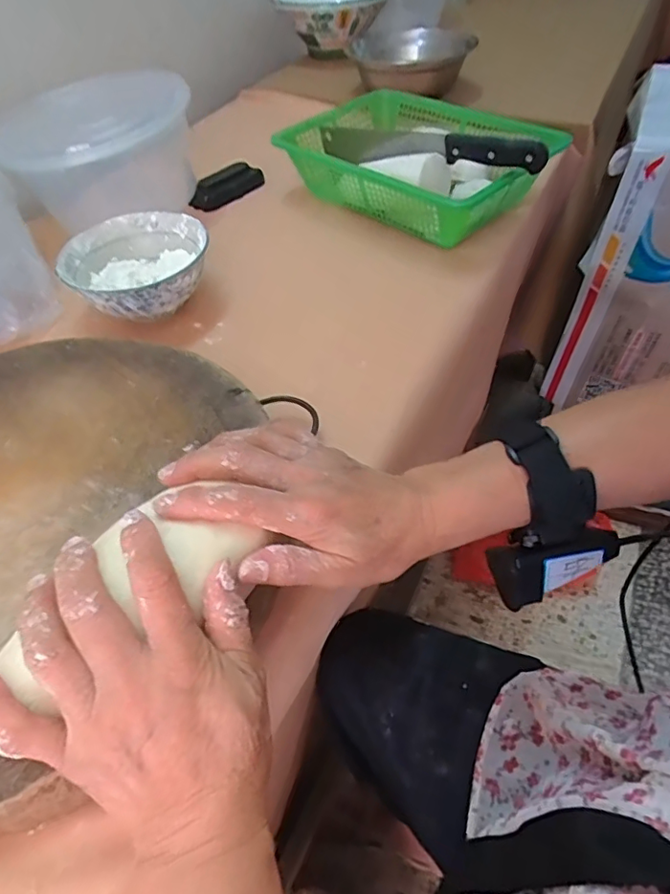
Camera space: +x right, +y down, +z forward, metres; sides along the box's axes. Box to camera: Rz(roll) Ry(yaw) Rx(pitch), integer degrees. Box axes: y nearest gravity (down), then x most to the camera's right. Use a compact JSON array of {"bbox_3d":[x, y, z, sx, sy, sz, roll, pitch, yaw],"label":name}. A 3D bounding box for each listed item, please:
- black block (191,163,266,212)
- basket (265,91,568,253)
[{"bbox_3d":[-0.140,-0.345,0.716,0.096,0.032,0.053,-35,56,-23],"label":"black block"},{"bbox_3d":[0.106,-0.355,0.678,0.320,0.077,0.254,28,57,25],"label":"basket"}]

